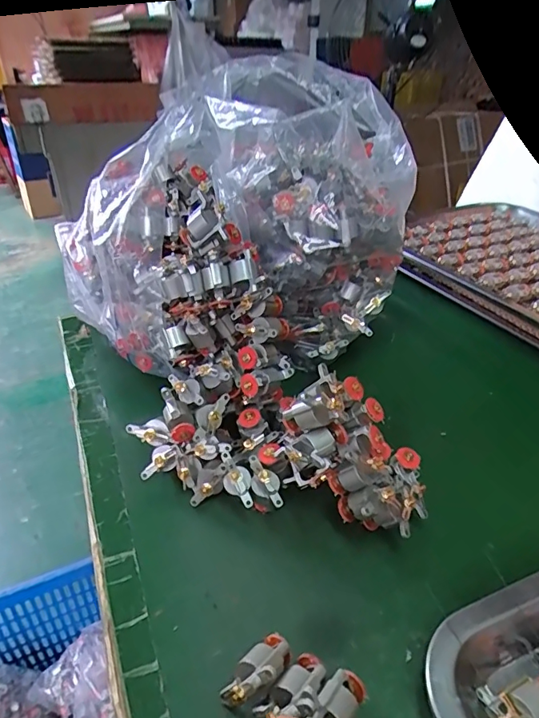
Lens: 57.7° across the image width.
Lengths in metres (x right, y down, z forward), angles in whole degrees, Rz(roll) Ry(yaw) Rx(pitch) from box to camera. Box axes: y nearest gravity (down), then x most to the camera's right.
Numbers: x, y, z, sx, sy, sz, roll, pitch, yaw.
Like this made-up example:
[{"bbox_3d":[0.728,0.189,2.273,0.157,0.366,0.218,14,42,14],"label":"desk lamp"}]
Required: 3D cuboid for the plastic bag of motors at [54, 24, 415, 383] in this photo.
[{"bbox_3d":[-0.028,-0.112,0.381,0.212,0.179,0.222,-25,42,-36],"label":"plastic bag of motors"}]

